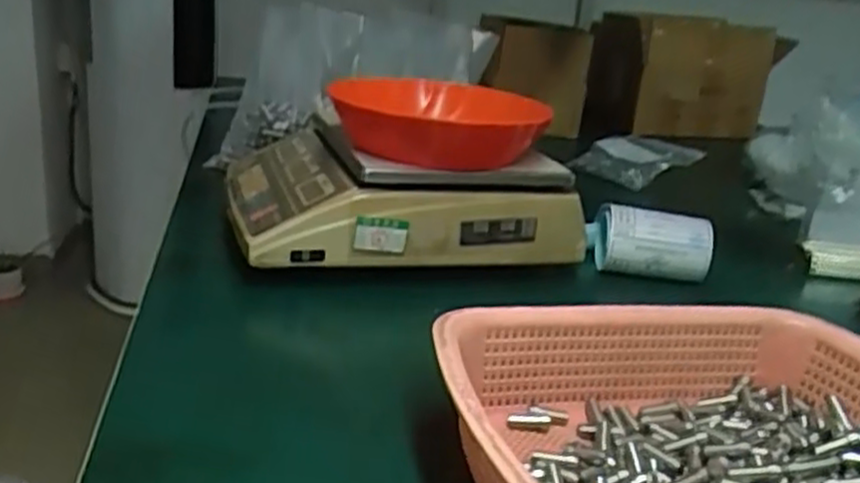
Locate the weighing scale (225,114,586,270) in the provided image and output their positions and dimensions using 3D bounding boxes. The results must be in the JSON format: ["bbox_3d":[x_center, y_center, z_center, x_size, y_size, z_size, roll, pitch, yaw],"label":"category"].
[{"bbox_3d":[-0.044,-0.058,0.832,0.304,0.091,0.304,-2,20,-19],"label":"weighing scale"}]

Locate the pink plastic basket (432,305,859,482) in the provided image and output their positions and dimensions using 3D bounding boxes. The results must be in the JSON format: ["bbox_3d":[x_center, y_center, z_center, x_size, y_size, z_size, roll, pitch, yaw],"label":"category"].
[{"bbox_3d":[0.158,0.112,0.448,0.307,0.071,0.217,0,20,-15],"label":"pink plastic basket"}]

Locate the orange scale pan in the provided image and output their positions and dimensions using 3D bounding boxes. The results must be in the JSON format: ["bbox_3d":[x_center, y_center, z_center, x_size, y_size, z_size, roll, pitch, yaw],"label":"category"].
[{"bbox_3d":[0.006,-0.114,0.773,0.199,0.051,0.214,4,19,-5],"label":"orange scale pan"}]

